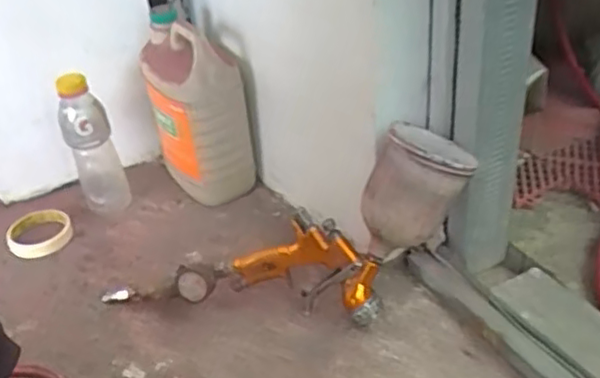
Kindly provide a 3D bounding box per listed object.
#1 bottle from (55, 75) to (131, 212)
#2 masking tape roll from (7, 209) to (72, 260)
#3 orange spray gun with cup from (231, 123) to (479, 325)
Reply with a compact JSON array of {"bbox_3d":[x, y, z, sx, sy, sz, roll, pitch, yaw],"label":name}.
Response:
[{"bbox_3d":[-0.297,-0.062,0.938,0.069,0.205,0.056,-15,35,-16],"label":"bottle"},{"bbox_3d":[-0.375,0.064,0.941,0.088,0.018,0.102,-15,35,-17],"label":"masking tape roll"},{"bbox_3d":[0.066,0.047,0.740,0.295,0.141,0.106,-40,23,26],"label":"orange spray gun with cup"}]

